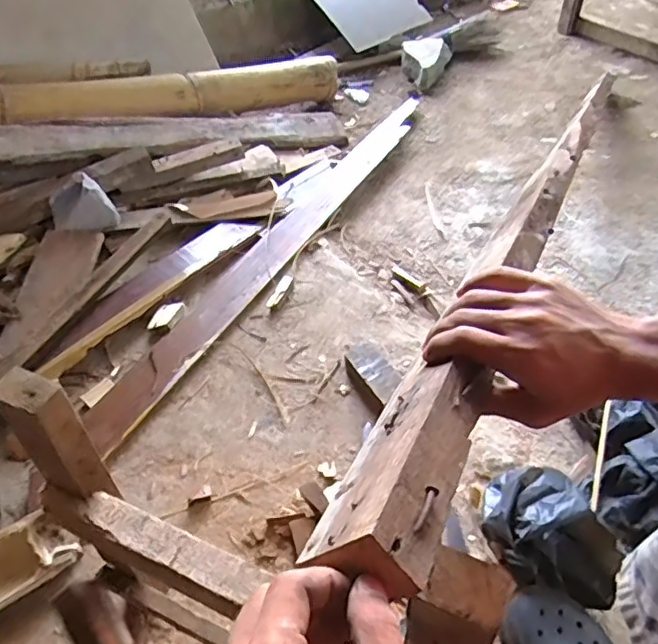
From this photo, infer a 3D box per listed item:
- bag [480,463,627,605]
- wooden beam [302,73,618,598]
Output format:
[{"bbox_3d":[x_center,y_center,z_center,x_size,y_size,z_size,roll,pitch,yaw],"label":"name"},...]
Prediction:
[{"bbox_3d":[0.296,0.264,0.773,0.186,0.116,0.135,26,53,26],"label":"bag"},{"bbox_3d":[0.300,-0.185,0.794,0.065,0.042,1.370,17,34,20],"label":"wooden beam"}]

